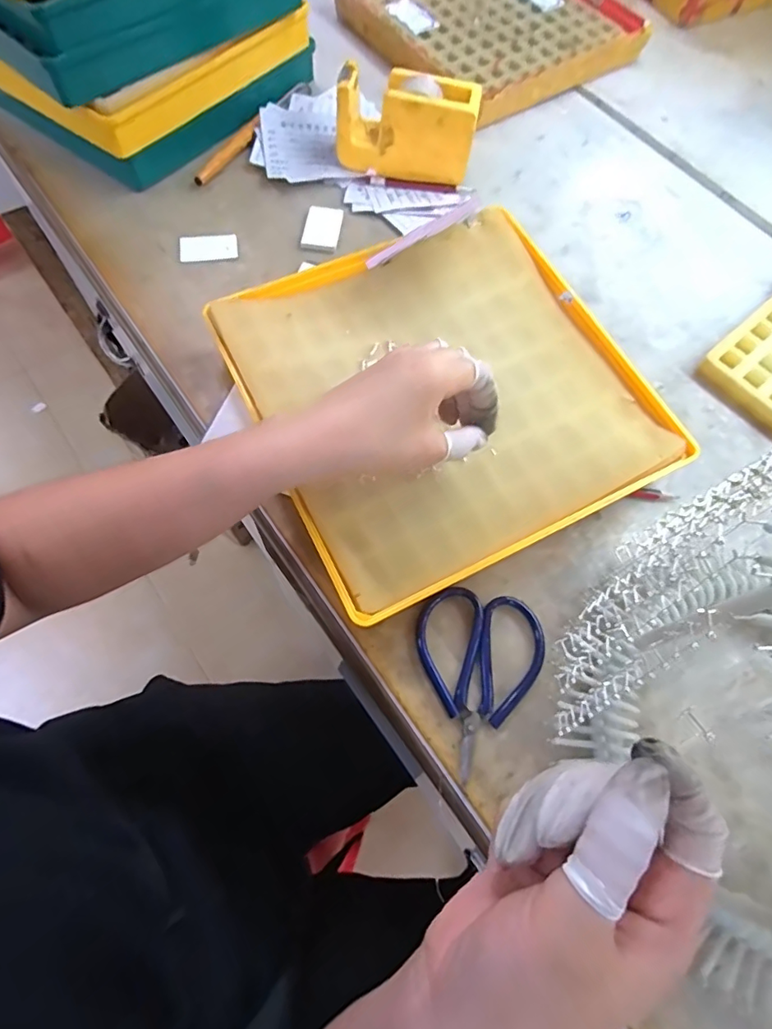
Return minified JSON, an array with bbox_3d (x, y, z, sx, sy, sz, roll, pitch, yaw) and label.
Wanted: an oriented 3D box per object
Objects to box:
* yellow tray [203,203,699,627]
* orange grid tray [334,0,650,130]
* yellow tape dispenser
[{"bbox_3d":[0.042,-0.096,0.383,0.269,0.033,0.262,-24,70,-13],"label":"yellow tray"},{"bbox_3d":[0.130,-0.611,0.628,0.291,0.035,0.280,-31,72,-15],"label":"orange grid tray"},{"bbox_3d":[0.019,-0.374,0.495,0.131,0.074,0.052,8,66,0],"label":"yellow tape dispenser"}]

